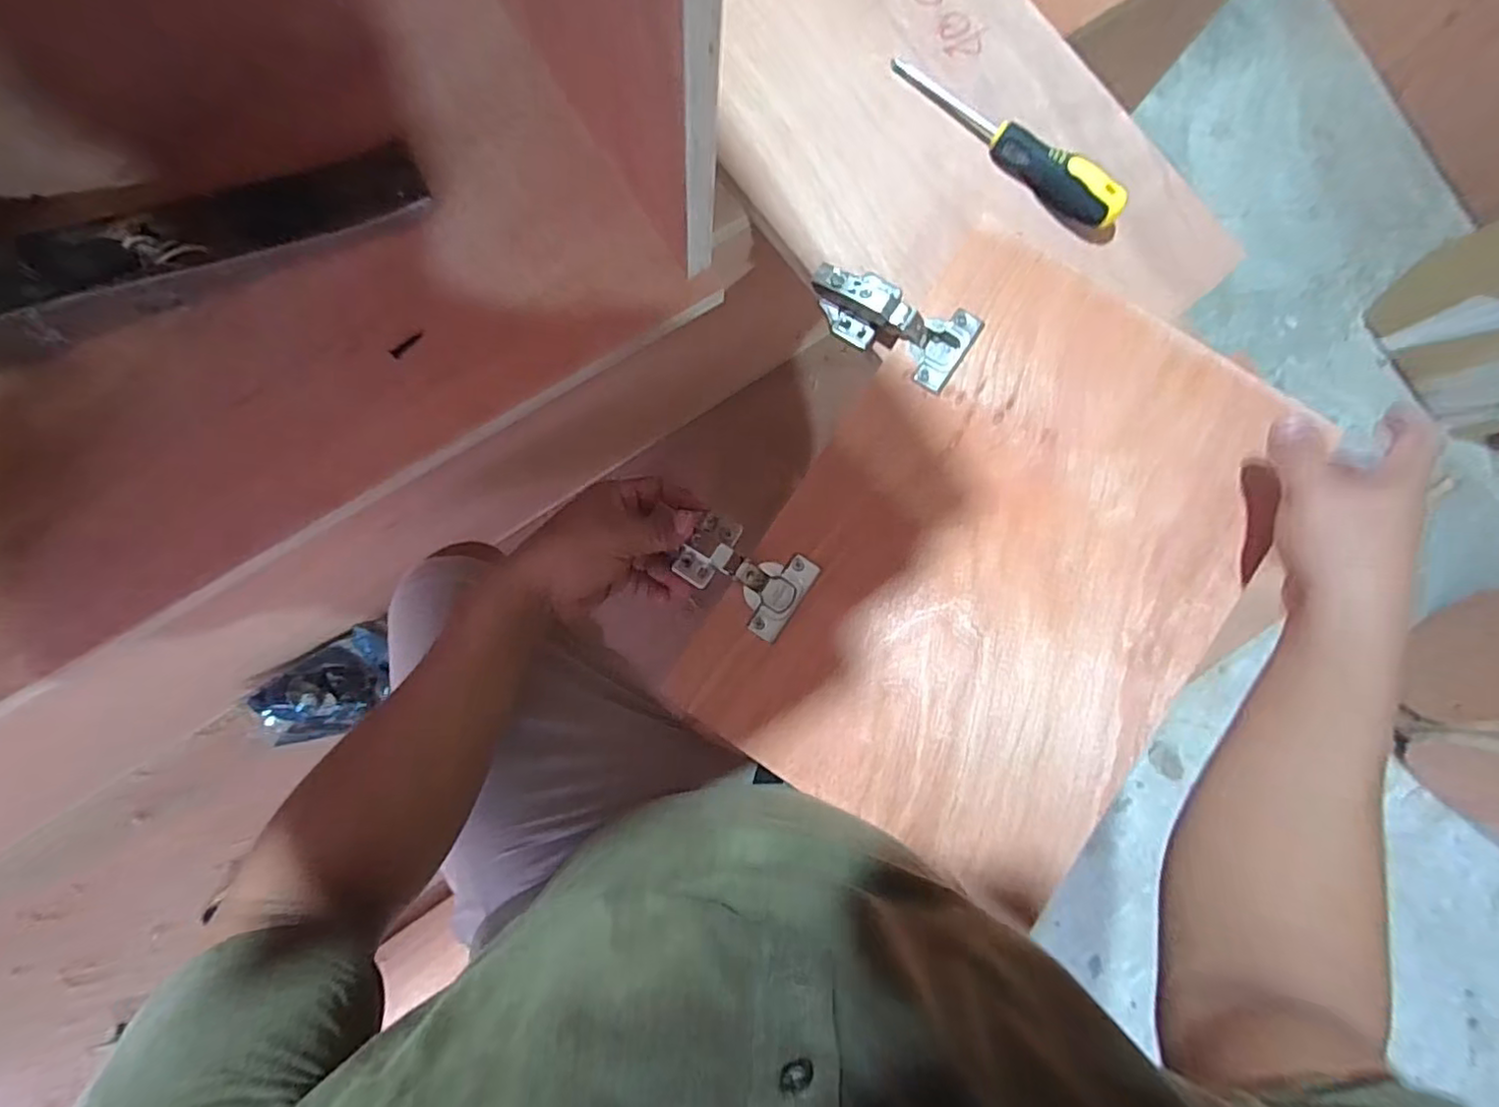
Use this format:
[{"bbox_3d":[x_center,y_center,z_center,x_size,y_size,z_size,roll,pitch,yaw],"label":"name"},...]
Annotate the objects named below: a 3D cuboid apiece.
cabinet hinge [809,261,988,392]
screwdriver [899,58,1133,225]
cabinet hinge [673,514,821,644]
[{"bbox_3d":[0.100,-0.168,0.451,0.118,0.032,0.058,36,81,0],"label":"cabinet hinge"},{"bbox_3d":[0.193,-0.314,0.477,0.202,0.030,0.030,37,81,0],"label":"screwdriver"},{"bbox_3d":[-0.005,0.014,0.443,0.087,0.032,0.058,34,81,0],"label":"cabinet hinge"}]

